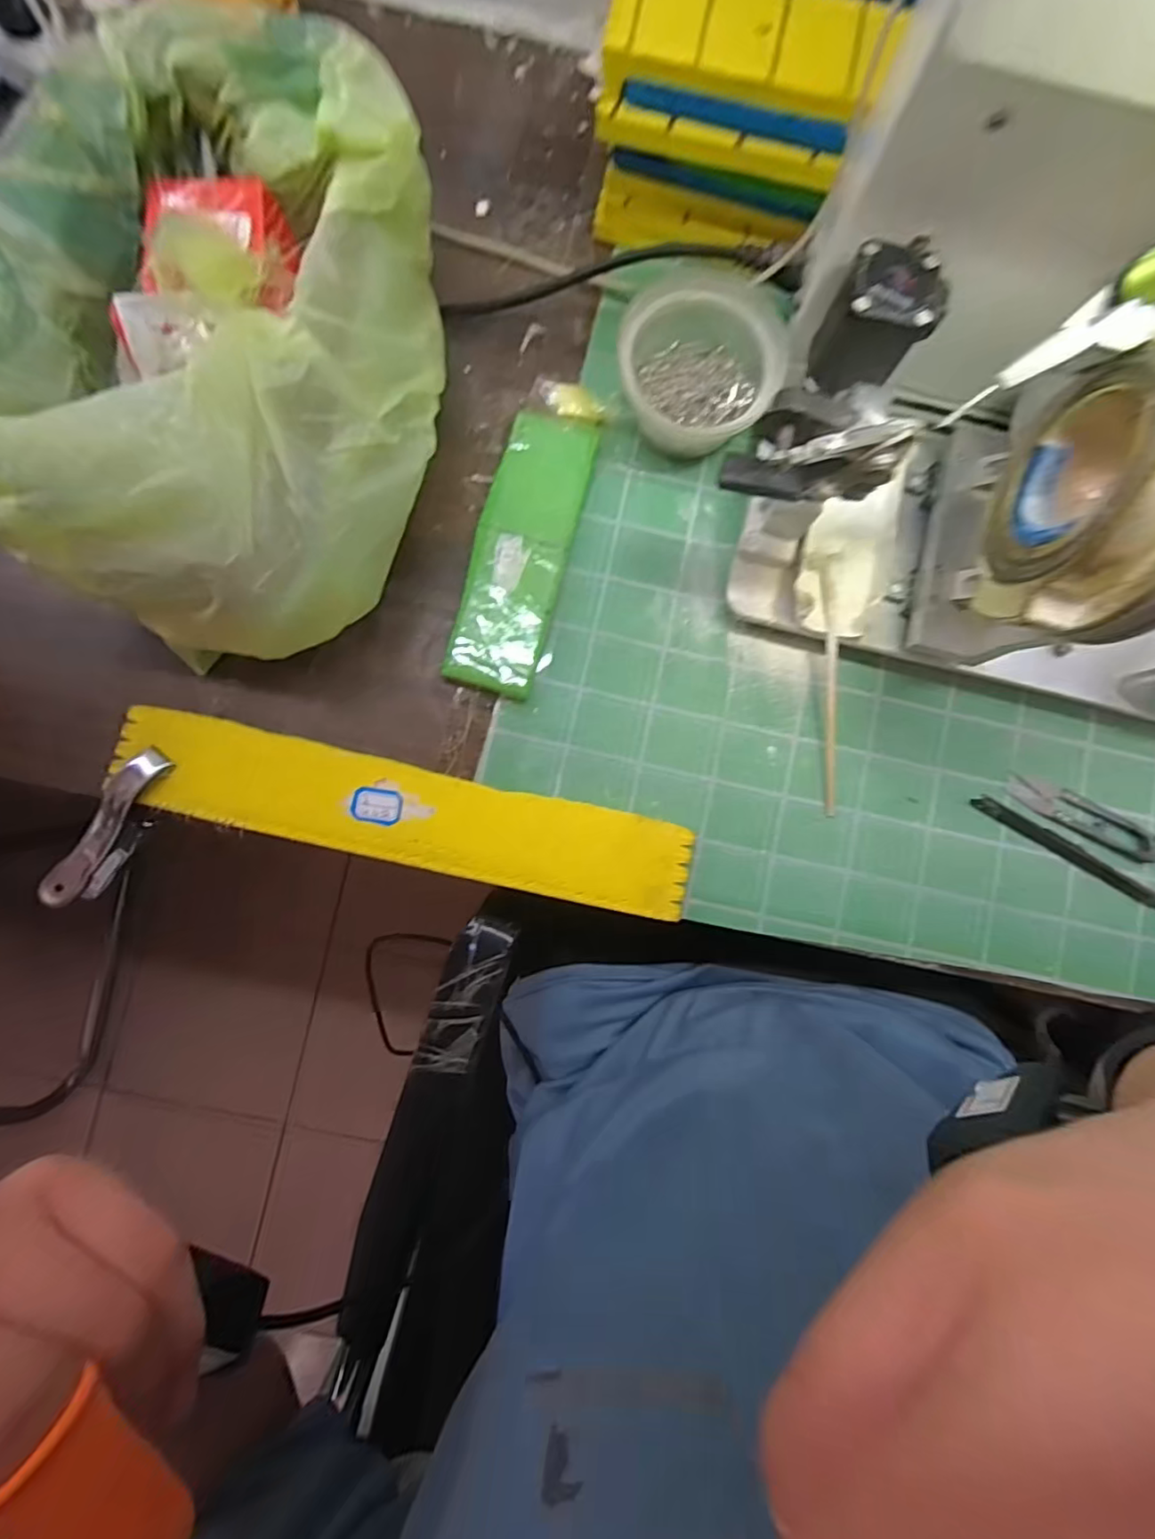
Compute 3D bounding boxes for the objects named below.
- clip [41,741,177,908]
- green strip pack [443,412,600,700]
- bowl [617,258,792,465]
[{"bbox_3d":[-0.285,0.035,0.357,0.019,0.033,0.115,38,102,1],"label":"clip"},{"bbox_3d":[-0.035,-0.140,0.370,0.057,0.015,0.185,15,84,-1],"label":"green strip pack"},{"bbox_3d":[0.075,-0.251,0.368,0.096,0.054,0.102,0,85,-3],"label":"bowl"}]

